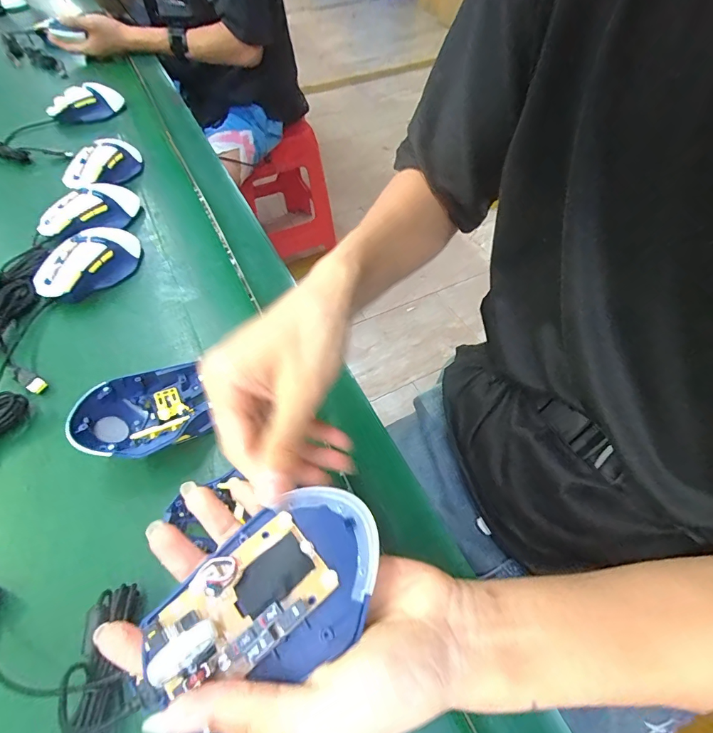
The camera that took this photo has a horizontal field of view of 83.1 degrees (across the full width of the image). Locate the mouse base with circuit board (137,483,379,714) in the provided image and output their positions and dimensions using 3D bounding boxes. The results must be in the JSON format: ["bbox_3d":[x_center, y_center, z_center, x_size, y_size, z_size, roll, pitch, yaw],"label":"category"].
[{"bbox_3d":[-0.038,0.100,0.183,0.108,0.030,0.069,-26,58,-18],"label":"mouse base with circuit board"}]

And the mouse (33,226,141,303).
[{"bbox_3d":[-0.303,-0.124,0.460,0.069,0.043,0.123,24,57,16],"label":"mouse"}]

